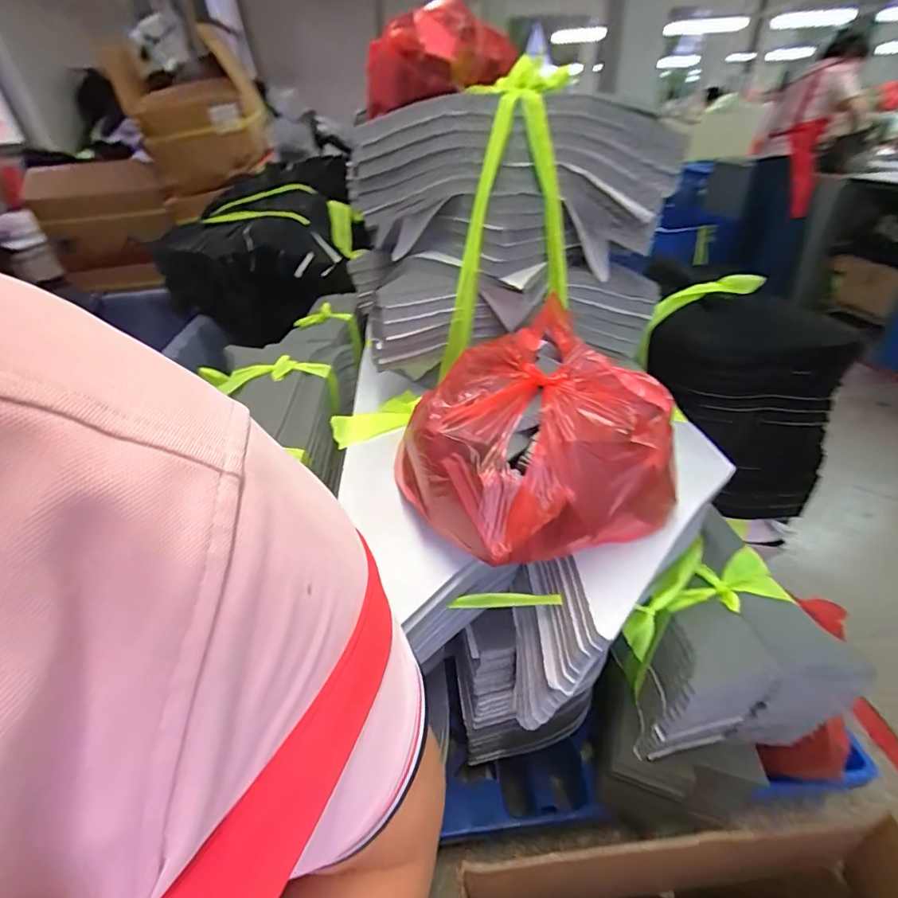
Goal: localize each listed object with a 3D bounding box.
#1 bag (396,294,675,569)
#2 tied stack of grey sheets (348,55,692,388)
[{"bbox_3d":[0.092,-0.004,0.488,0.244,0.159,0.205,-21,39,-23],"label":"bag"},{"bbox_3d":[0.094,-0.293,0.644,0.414,0.327,0.208,-8,36,-6],"label":"tied stack of grey sheets"}]

